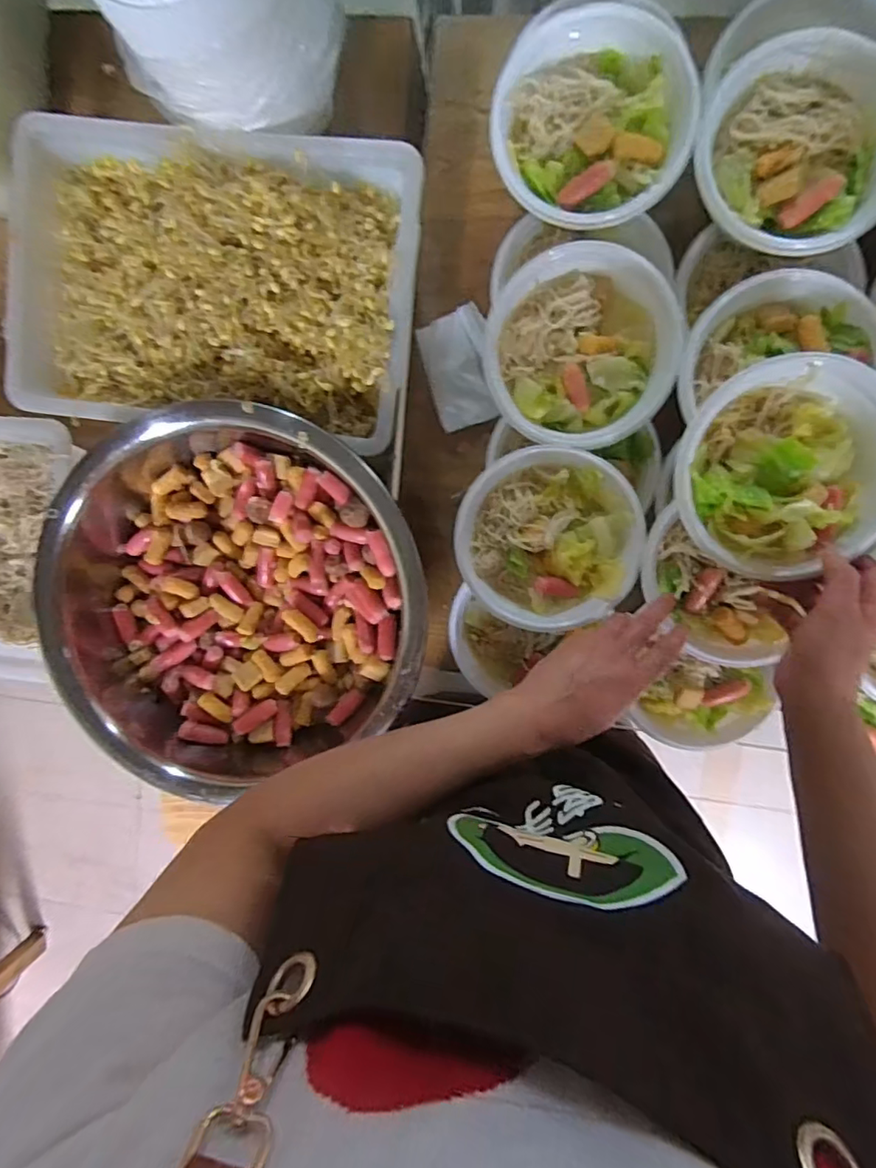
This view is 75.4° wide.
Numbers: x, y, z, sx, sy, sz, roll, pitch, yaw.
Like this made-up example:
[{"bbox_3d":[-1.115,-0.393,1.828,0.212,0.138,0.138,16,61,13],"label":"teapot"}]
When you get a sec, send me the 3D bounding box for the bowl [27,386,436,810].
[{"bbox_3d":[-0.217,0.014,0.595,0.401,0.110,0.345,-21,94,8],"label":"bowl"}]

